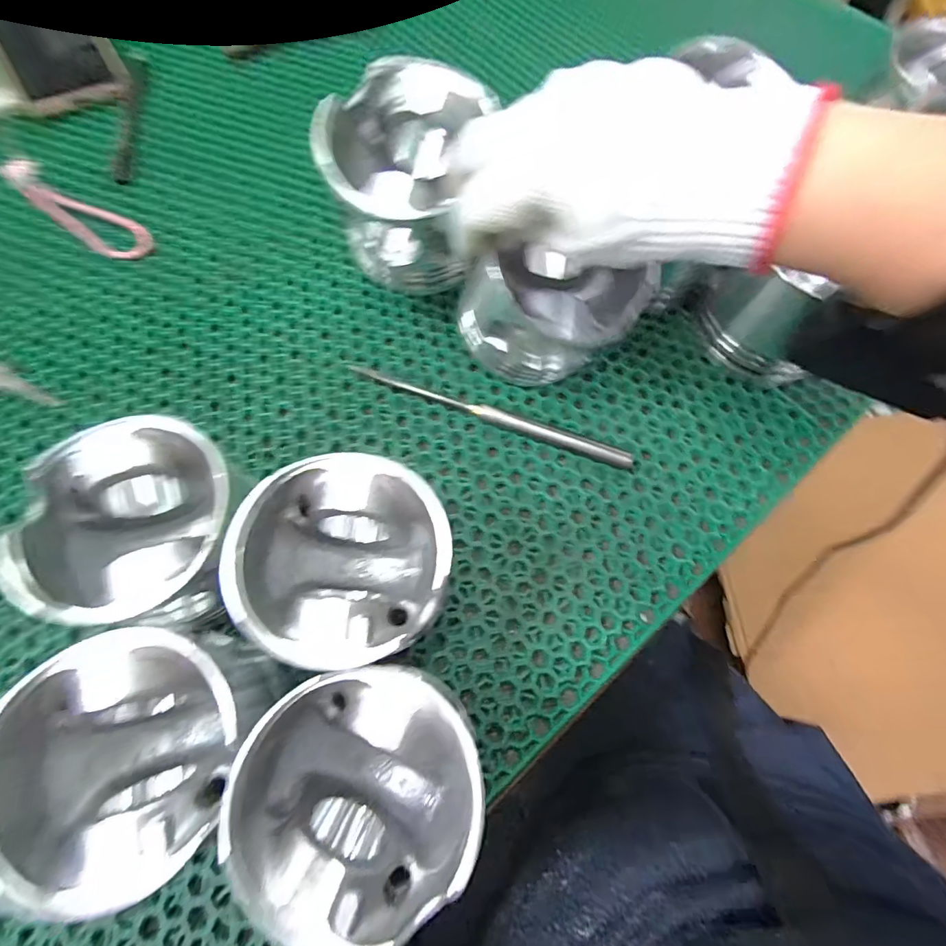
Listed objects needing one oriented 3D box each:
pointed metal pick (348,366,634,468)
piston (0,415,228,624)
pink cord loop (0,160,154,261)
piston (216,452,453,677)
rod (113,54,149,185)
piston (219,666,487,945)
[{"bbox_3d":[0.009,-0.035,0.297,0.178,0.011,0.009,20,71,5],"label":"pointed metal pick"},{"bbox_3d":[-0.147,0.028,0.234,0.087,0.080,0.086,0,69,-1],"label":"piston"},{"bbox_3d":[-0.290,-0.190,0.347,0.141,0.005,0.031,32,72,9],"label":"pink cord loop"},{"bbox_3d":[-0.056,0.044,0.231,0.086,0.077,0.086,1,70,-2],"label":"piston"},{"bbox_3d":[-0.272,-0.284,0.382,0.015,0.004,0.145,-8,71,-5],"label":"rod"},{"bbox_3d":[-0.042,0.128,0.202,0.086,0.078,0.084,1,70,-2],"label":"piston"}]

